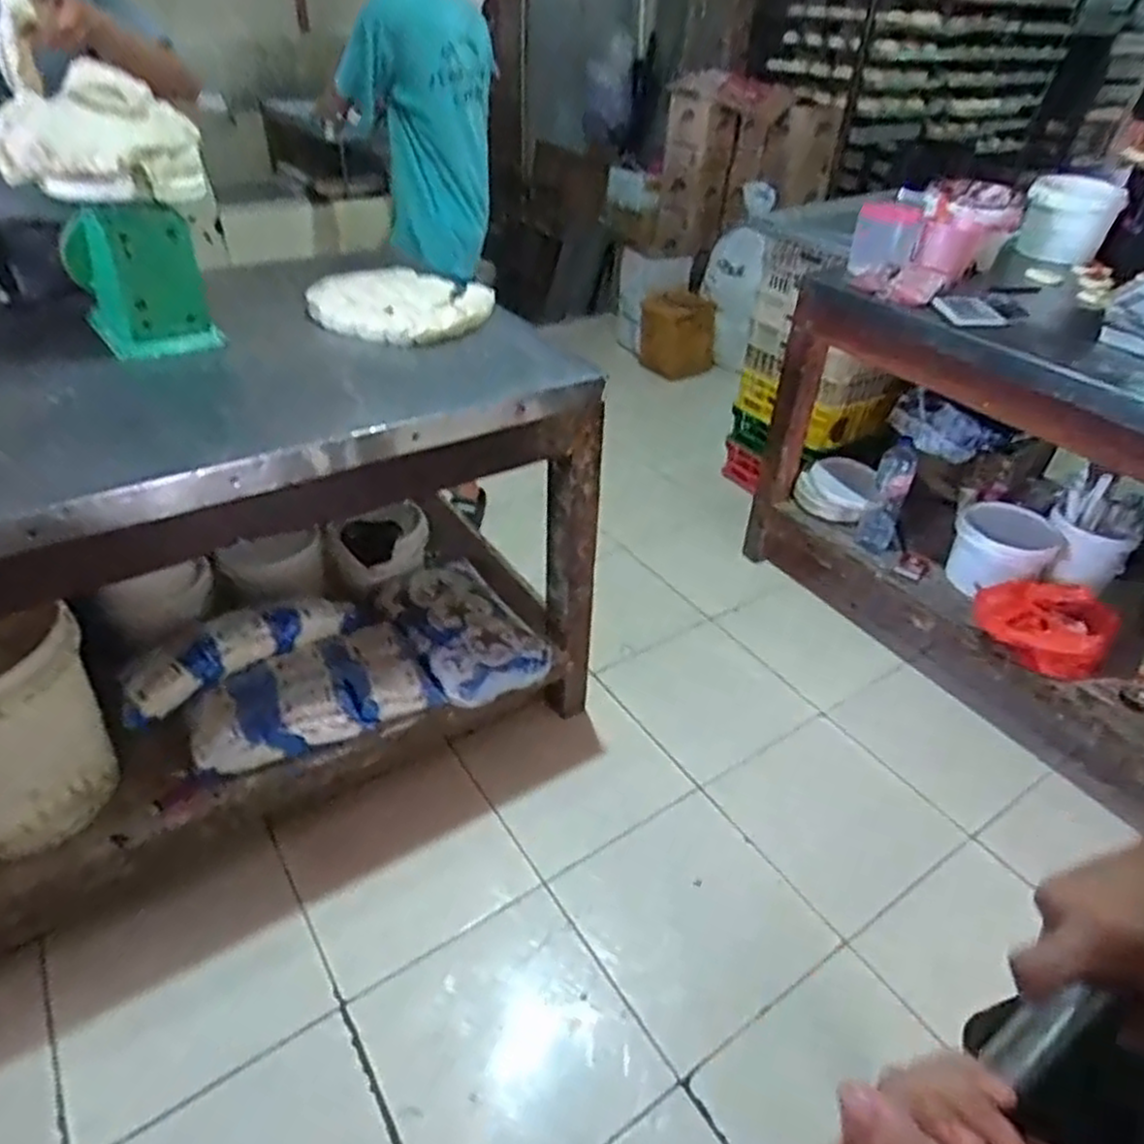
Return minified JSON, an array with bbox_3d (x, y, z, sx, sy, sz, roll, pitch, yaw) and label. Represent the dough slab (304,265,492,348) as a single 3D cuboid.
[{"bbox_3d":[-0.322,-0.516,1.430,0.273,0.055,0.311,29,44,34],"label":"dough slab"}]

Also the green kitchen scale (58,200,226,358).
[{"bbox_3d":[-0.746,-0.509,1.280,0.176,0.226,0.211,-22,41,-29],"label":"green kitchen scale"}]

